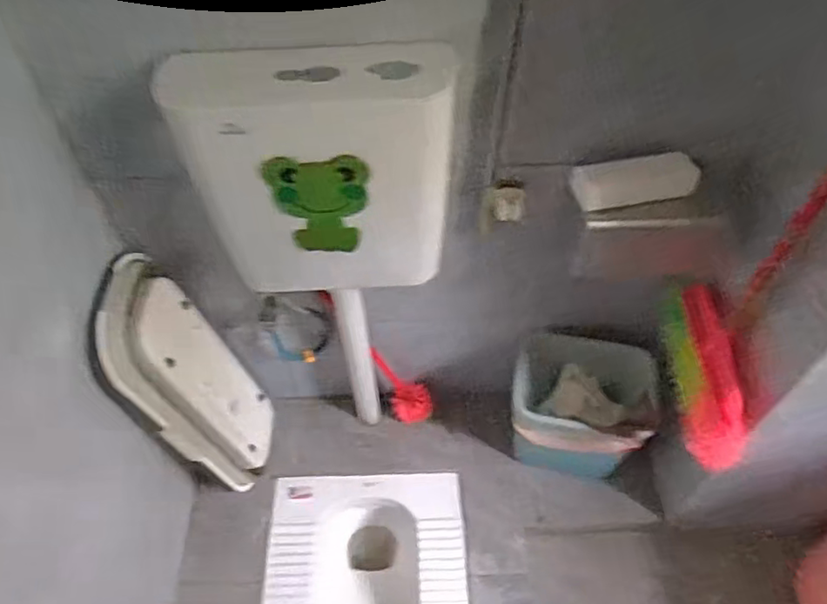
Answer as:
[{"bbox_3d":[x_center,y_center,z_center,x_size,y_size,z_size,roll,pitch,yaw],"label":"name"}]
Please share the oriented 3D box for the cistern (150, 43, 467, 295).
[{"bbox_3d":[-0.122,-0.161,0.878,0.348,0.367,0.108,2,51,3],"label":"cistern"}]

